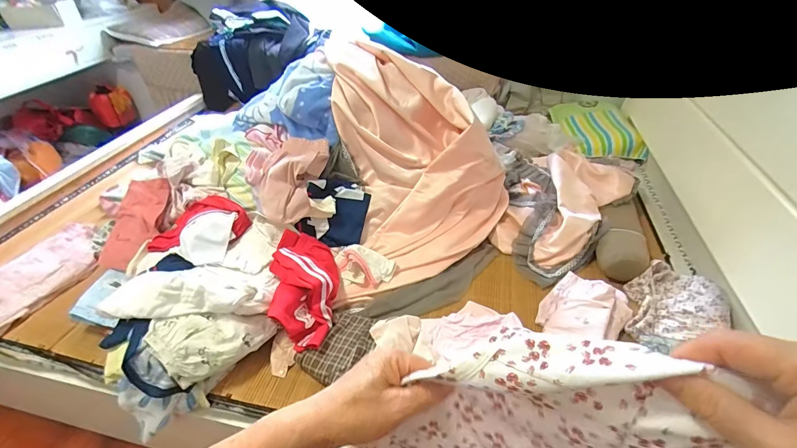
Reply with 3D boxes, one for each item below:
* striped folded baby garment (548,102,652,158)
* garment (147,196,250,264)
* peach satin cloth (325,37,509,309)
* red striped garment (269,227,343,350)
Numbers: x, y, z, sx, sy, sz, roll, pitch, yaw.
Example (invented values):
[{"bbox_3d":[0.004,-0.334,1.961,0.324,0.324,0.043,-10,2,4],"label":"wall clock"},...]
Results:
[{"bbox_3d":[0.780,-0.387,1.472,0.246,0.066,0.410,0,40,5],"label":"striped folded baby garment"},{"bbox_3d":[-0.480,0.010,0.897,0.178,0.069,0.170,12,43,19],"label":"garment"},{"bbox_3d":[0.019,-0.169,1.008,0.540,0.441,0.427,-22,43,-20],"label":"peach satin cloth"},{"bbox_3d":[-0.215,0.150,0.849,0.142,0.130,0.268,-6,40,-2],"label":"red striped garment"}]

